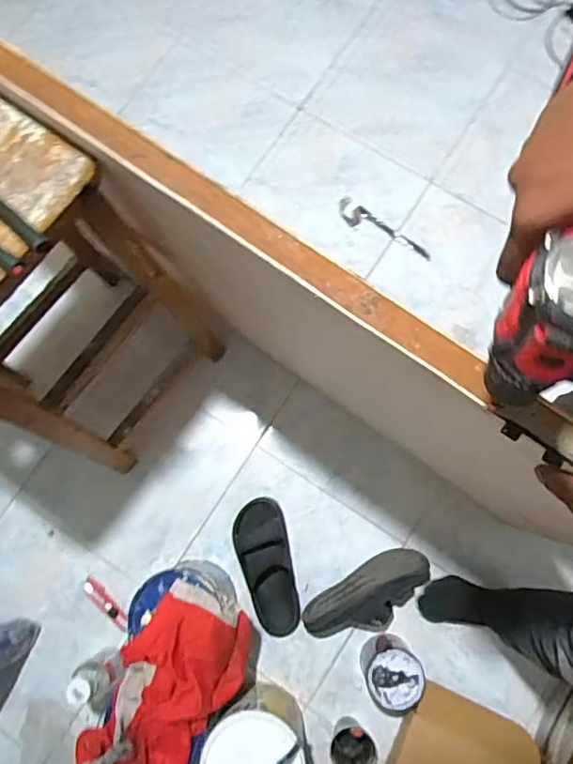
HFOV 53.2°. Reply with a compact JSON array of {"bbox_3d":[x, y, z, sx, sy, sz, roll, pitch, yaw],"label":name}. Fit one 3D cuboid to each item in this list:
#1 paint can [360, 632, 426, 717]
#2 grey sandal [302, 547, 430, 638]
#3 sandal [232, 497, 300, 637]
[{"bbox_3d":[0.208,0.579,1.140,0.107,0.132,0.109,0,78,2],"label":"paint can"},{"bbox_3d":[0.175,0.454,1.185,0.280,0.096,0.126,-32,79,-5],"label":"grey sandal"},{"bbox_3d":[-0.044,0.397,1.220,0.117,0.070,0.286,-10,78,0],"label":"sandal"}]

